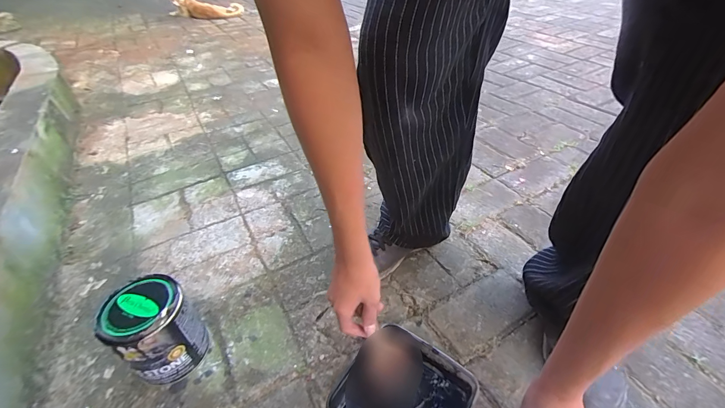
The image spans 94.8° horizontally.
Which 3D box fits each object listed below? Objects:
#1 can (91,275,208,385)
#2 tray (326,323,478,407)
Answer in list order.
[{"bbox_3d":[-0.307,0.192,0.503,0.104,0.137,0.100,-1,44,1],"label":"can"},{"bbox_3d":[0.050,0.267,0.469,0.176,0.062,0.153,26,50,26],"label":"tray"}]

